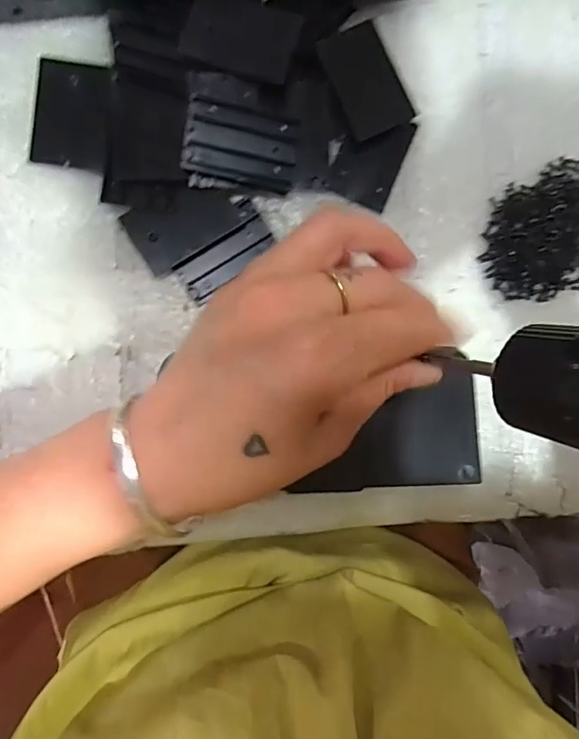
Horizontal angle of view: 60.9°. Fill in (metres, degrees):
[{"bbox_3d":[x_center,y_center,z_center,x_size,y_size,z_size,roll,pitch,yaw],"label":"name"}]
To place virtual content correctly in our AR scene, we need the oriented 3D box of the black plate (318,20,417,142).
[{"bbox_3d":[0.040,-0.151,0.259,0.035,0.008,0.055,-27,94,-5],"label":"black plate"}]

